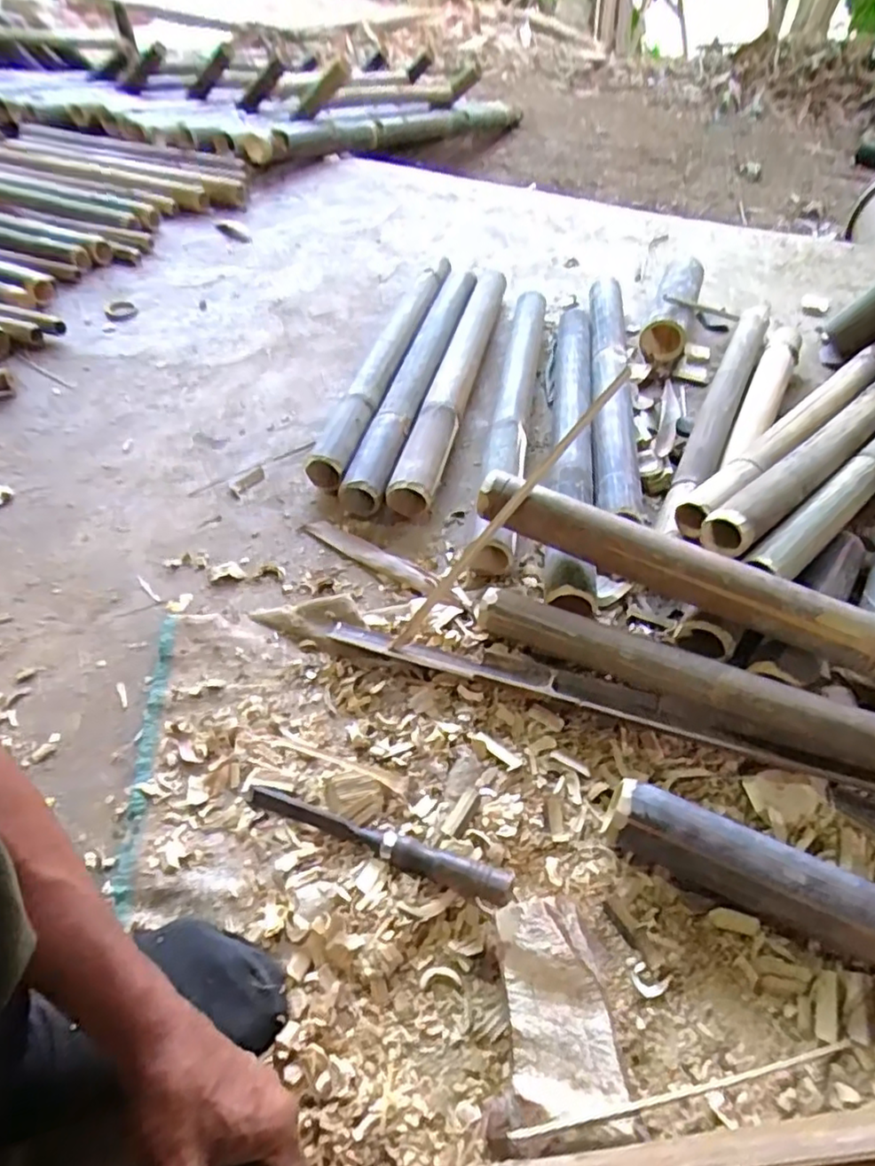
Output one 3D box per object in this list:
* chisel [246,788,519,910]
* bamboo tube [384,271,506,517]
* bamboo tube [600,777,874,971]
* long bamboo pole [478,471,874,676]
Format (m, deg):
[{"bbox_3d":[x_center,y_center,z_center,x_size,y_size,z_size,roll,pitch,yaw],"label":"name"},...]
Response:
[{"bbox_3d":[-0.053,0.212,0.537,0.233,0.028,0.023,16,51,13],"label":"chisel"},{"bbox_3d":[0.031,-0.328,0.994,0.060,0.056,0.618,10,49,8],"label":"bamboo tube"},{"bbox_3d":[0.261,0.233,0.507,0.260,0.052,0.055,22,52,18],"label":"bamboo tube"},{"bbox_3d":[0.334,0.034,0.592,0.663,0.056,0.046,25,53,20],"label":"long bamboo pole"}]

